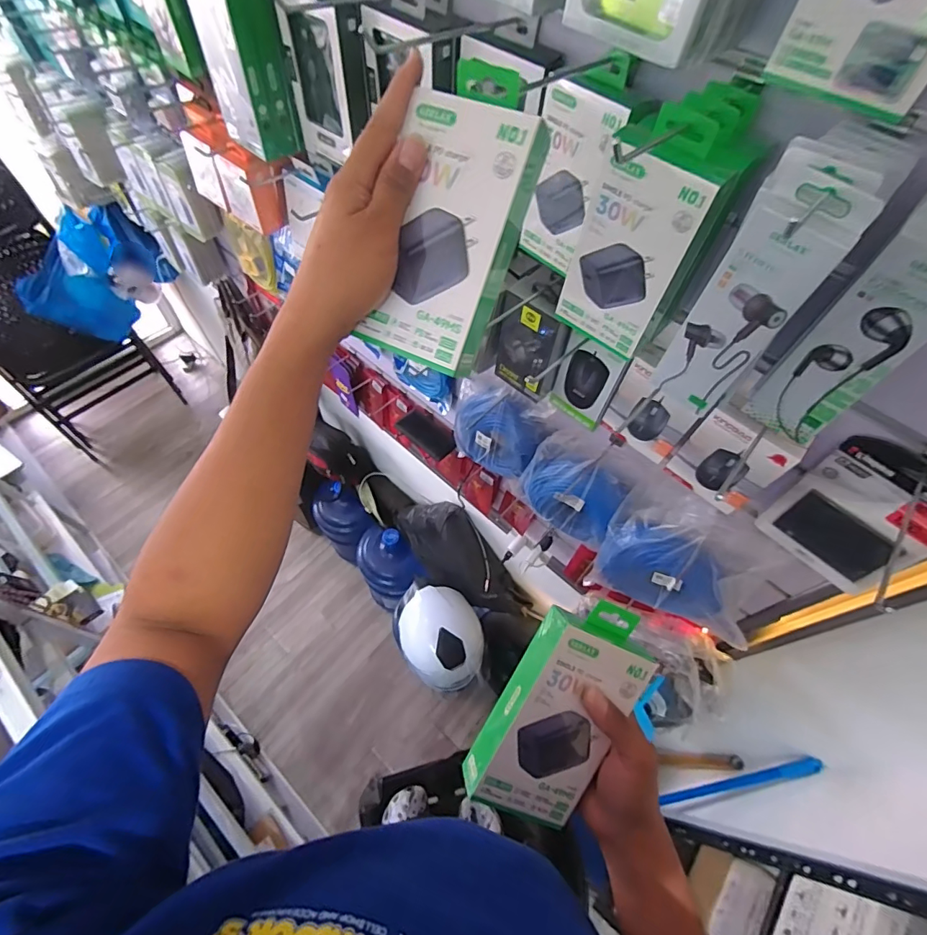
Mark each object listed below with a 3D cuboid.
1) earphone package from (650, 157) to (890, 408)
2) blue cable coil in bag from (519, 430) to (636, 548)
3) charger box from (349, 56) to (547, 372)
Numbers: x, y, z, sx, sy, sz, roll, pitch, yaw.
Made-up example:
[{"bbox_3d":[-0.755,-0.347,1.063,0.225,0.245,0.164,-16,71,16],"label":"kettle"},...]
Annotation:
[{"bbox_3d":[0.211,-0.117,0.355,0.062,0.191,0.031,37,63,18],"label":"earphone package"},{"bbox_3d":[0.180,0.028,0.754,0.155,0.187,0.066,31,62,15],"label":"blue cable coil in bag"},{"bbox_3d":[-0.004,-0.161,0.320,0.084,0.179,0.034,22,20,10],"label":"charger box"}]

